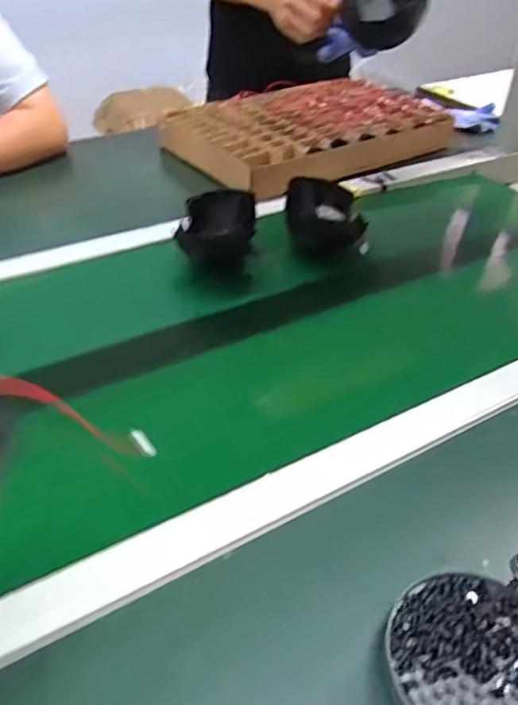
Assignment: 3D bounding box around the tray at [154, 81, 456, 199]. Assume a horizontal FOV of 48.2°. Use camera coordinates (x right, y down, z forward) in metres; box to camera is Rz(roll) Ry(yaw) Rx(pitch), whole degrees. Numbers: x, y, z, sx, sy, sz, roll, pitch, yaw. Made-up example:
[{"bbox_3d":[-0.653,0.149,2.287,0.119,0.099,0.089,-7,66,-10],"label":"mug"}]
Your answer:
[{"bbox_3d":[0.111,-0.428,1.100,0.557,0.073,0.337,-25,47,-28],"label":"tray"}]

